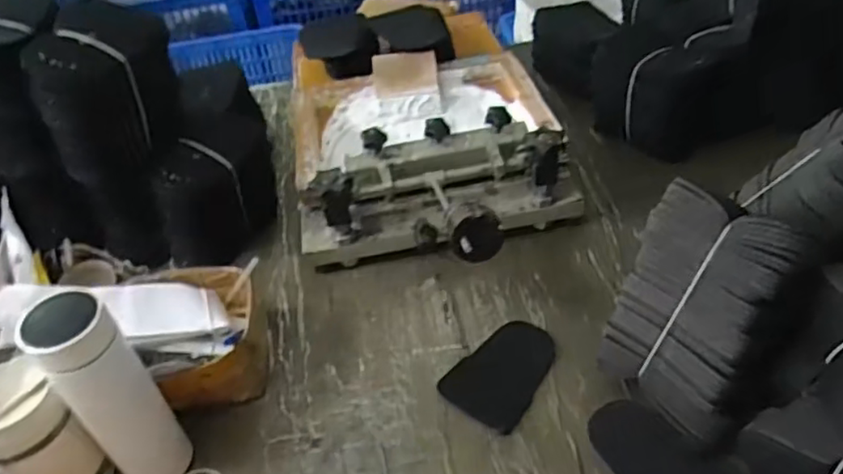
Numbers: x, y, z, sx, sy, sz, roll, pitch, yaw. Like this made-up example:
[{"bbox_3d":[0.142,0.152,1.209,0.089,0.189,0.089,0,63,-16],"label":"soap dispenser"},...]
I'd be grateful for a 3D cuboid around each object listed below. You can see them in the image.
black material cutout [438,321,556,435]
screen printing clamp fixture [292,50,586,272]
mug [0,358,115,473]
[{"bbox_3d":[0.085,0.140,0.677,0.089,0.027,0.117,27,52,31],"label":"black material cutout"},{"bbox_3d":[0.005,-0.140,0.902,0.364,0.142,0.340,-9,43,-3],"label":"screen printing clamp fixture"},{"bbox_3d":[-0.357,0.184,0.581,0.077,0.151,0.073,25,51,29],"label":"mug"}]

